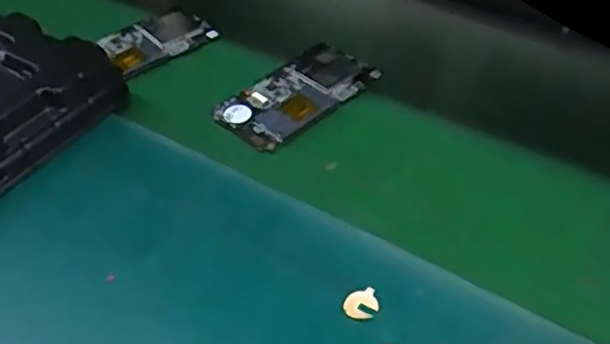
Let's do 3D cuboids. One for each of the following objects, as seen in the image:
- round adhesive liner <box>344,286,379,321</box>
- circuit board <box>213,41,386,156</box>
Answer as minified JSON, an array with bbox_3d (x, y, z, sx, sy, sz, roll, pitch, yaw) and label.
[{"bbox_3d":[0.030,0.070,0.343,0.018,0.004,0.016,-11,45,-9],"label":"round adhesive liner"},{"bbox_3d":[-0.004,-0.060,0.492,0.067,0.006,0.123,33,54,31],"label":"circuit board"}]

